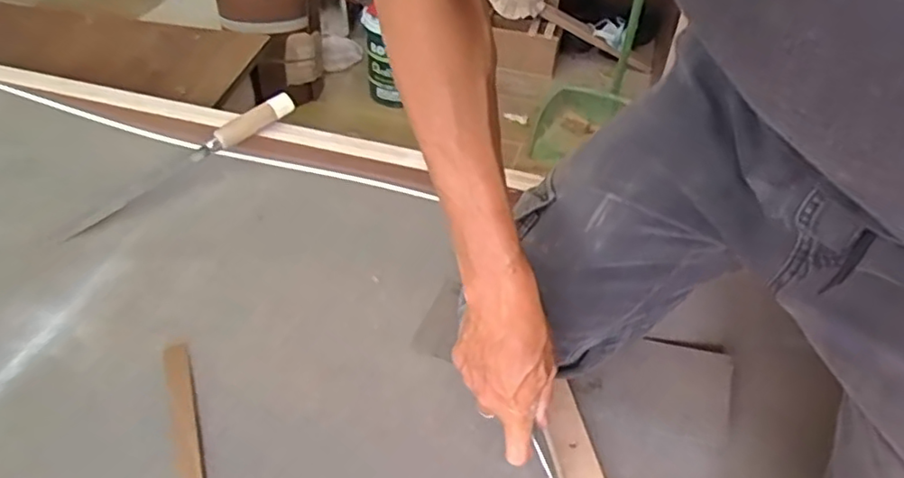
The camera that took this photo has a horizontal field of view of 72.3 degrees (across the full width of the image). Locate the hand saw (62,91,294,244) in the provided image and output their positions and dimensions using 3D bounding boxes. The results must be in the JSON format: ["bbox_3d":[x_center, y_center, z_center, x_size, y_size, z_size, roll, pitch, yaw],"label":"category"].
[{"bbox_3d":[-0.326,-0.096,0.768,0.028,0.034,0.301,35,63,27],"label":"hand saw"}]

